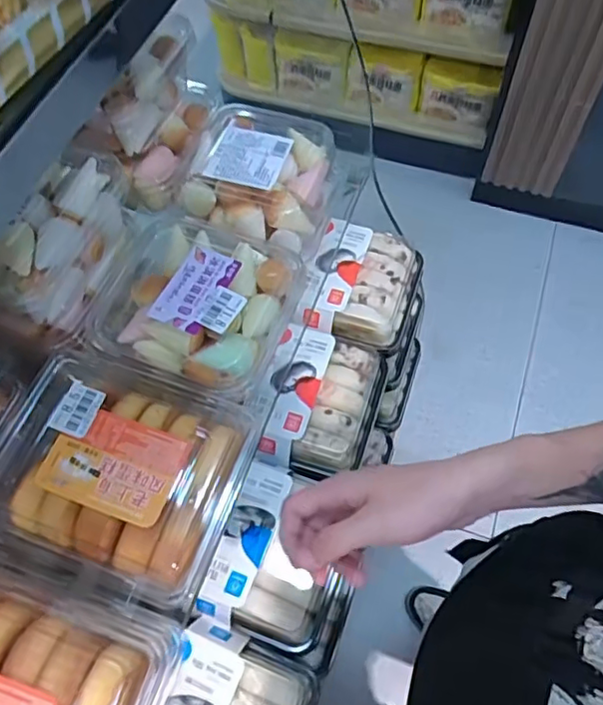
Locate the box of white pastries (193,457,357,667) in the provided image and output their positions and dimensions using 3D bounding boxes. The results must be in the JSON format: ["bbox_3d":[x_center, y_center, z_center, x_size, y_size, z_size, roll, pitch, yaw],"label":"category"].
[{"bbox_3d":[-0.011,0.192,0.570,0.128,0.043,0.158,17,63,12],"label":"box of white pastries"}]

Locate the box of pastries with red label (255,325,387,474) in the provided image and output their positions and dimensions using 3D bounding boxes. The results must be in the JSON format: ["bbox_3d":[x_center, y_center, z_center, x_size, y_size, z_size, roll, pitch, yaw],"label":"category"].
[{"bbox_3d":[0.024,0.051,0.641,0.111,0.053,0.147,11,62,8],"label":"box of pastries with red label"}]

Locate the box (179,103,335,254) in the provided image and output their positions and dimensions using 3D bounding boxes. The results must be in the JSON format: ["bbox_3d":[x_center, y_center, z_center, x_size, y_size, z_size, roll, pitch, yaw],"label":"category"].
[{"bbox_3d":[-0.043,-0.174,0.589,0.130,0.052,0.130,15,62,10],"label":"box"}]

